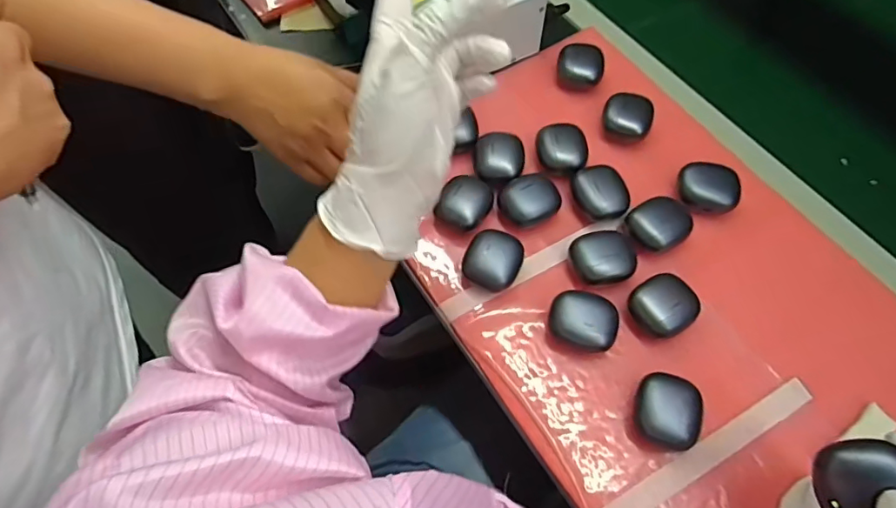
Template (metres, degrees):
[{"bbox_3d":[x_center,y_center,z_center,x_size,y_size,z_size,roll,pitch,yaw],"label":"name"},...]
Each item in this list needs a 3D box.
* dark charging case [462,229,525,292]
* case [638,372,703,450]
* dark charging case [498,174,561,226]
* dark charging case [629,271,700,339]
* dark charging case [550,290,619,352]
[{"bbox_3d":[0.041,0.009,0.481,0.050,0.029,0.054,29,66,15],"label":"dark charging case"},{"bbox_3d":[0.174,0.126,0.416,0.045,0.026,0.055,11,63,6],"label":"case"},{"bbox_3d":[0.077,-0.052,0.514,0.056,0.030,0.044,-22,64,-11],"label":"dark charging case"},{"bbox_3d":[0.187,0.046,0.459,0.052,0.022,0.049,-31,66,-15],"label":"dark charging case"},{"bbox_3d":[0.116,0.059,0.452,0.055,0.024,0.045,12,63,7],"label":"dark charging case"}]

